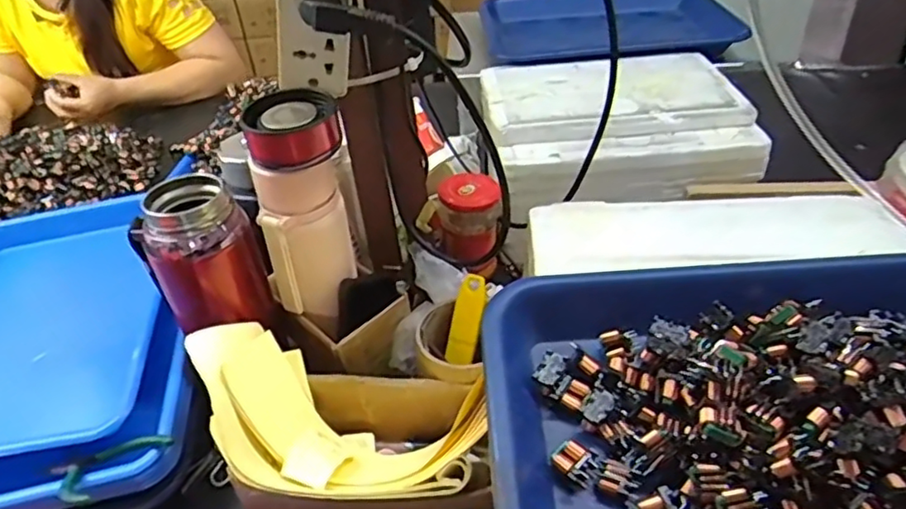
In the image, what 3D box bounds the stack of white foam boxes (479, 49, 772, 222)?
[{"bbox_3d":[0.181,-0.150,0.711,0.271,0.077,0.245,-5,37,-1],"label":"stack of white foam boxes"}]

